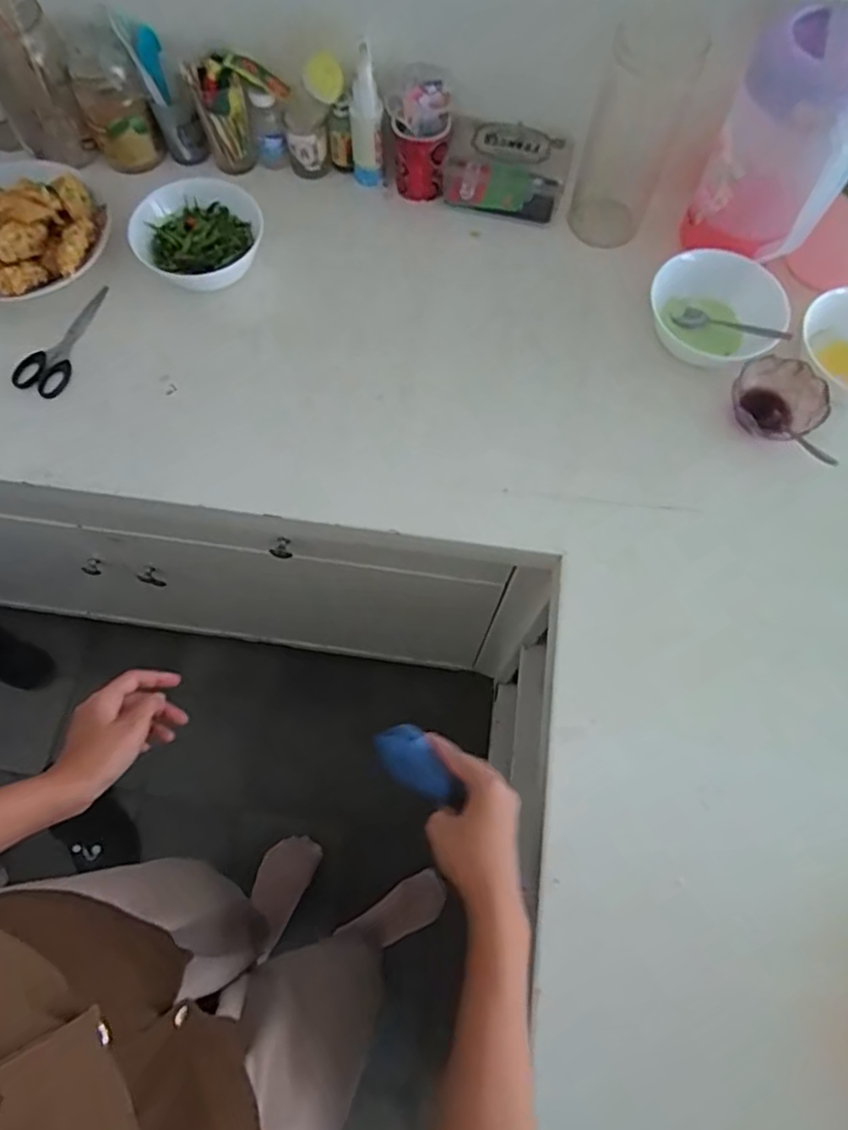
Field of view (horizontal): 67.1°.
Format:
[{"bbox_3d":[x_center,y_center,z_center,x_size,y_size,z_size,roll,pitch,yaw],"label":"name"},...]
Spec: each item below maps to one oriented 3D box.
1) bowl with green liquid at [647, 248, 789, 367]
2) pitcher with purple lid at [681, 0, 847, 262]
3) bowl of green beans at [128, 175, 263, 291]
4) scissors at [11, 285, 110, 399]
[{"bbox_3d":[0.330,-0.289,0.722,0.144,0.053,0.119,33,73,11],"label":"bowl with green liquid"},{"bbox_3d":[0.371,-0.430,0.665,0.126,0.198,0.122,0,70,-1],"label":"pitcher with purple lid"},{"bbox_3d":[-0.261,-0.376,0.746,0.141,0.048,0.142,0,70,-1],"label":"bowl of green beans"},{"bbox_3d":[-0.404,-0.259,0.722,0.055,0.009,0.157,14,70,5],"label":"scissors"}]

